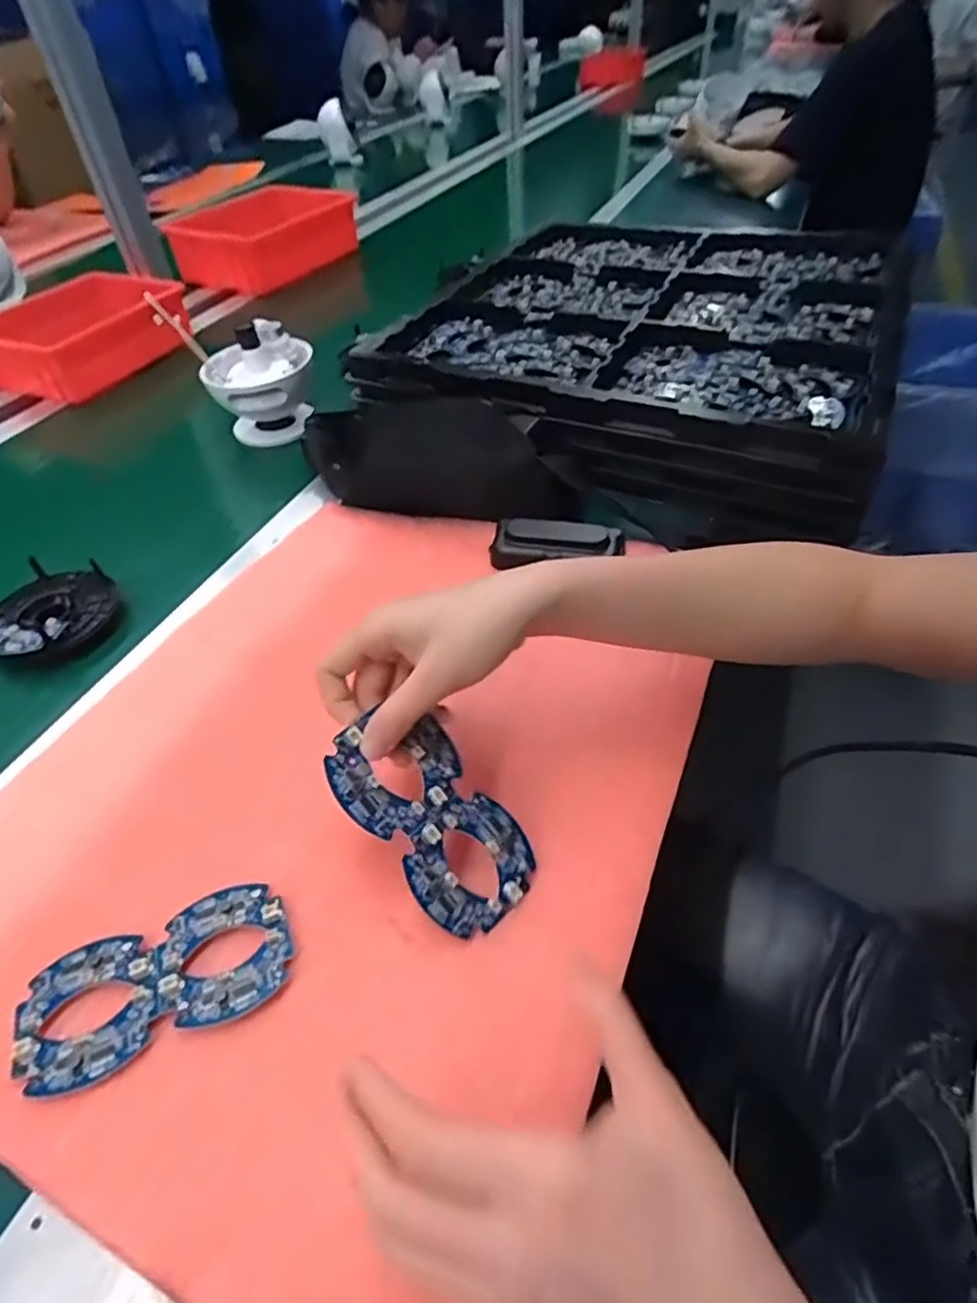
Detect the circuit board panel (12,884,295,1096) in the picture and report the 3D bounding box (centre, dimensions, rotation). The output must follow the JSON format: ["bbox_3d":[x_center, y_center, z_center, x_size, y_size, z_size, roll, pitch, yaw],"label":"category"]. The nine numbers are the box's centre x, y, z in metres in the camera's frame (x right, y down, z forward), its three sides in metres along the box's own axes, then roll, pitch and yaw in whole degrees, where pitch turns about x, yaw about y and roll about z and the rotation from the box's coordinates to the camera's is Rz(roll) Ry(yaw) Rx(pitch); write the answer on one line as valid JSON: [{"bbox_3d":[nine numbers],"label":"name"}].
[{"bbox_3d":[-0.163,0.161,0.322,0.125,0.007,0.064,-18,46,-19],"label":"circuit board panel"}]

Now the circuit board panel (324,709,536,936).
[{"bbox_3d":[-0.029,0.086,0.344,0.064,0.007,0.125,-38,89,-25],"label":"circuit board panel"}]

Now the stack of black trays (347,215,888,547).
[{"bbox_3d":[0.190,-0.370,0.770,0.486,0.117,0.595,17,45,17],"label":"stack of black trays"}]

